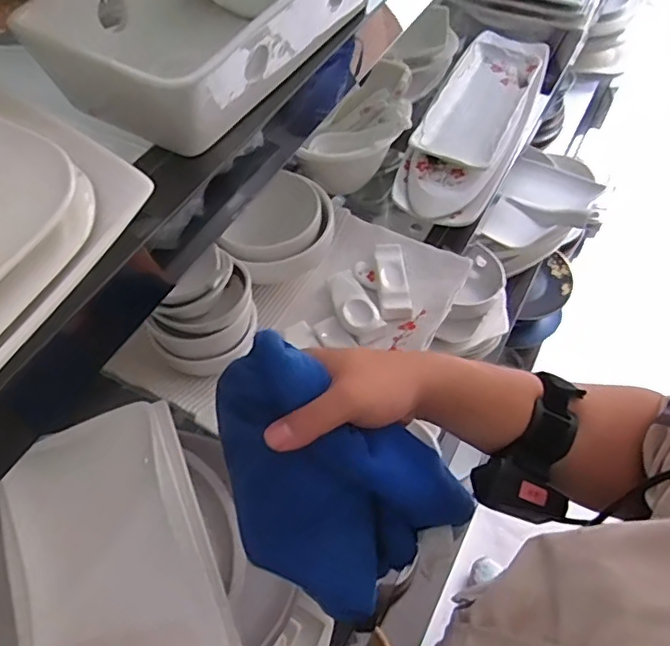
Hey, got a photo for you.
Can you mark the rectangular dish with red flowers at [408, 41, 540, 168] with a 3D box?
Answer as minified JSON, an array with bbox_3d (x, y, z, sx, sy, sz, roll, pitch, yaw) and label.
[{"bbox_3d":[0.217,-0.333,0.868,0.115,0.030,0.301,22,58,14],"label":"rectangular dish with red flowers"}]

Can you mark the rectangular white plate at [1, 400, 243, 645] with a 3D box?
[{"bbox_3d":[-0.185,0.186,0.471,0.147,0.037,0.246,-20,58,-14],"label":"rectangular white plate"}]

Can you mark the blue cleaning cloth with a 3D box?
[{"bbox_3d":[-0.005,0.118,0.410,0.209,0.069,0.132,37,88,-9],"label":"blue cleaning cloth"}]

